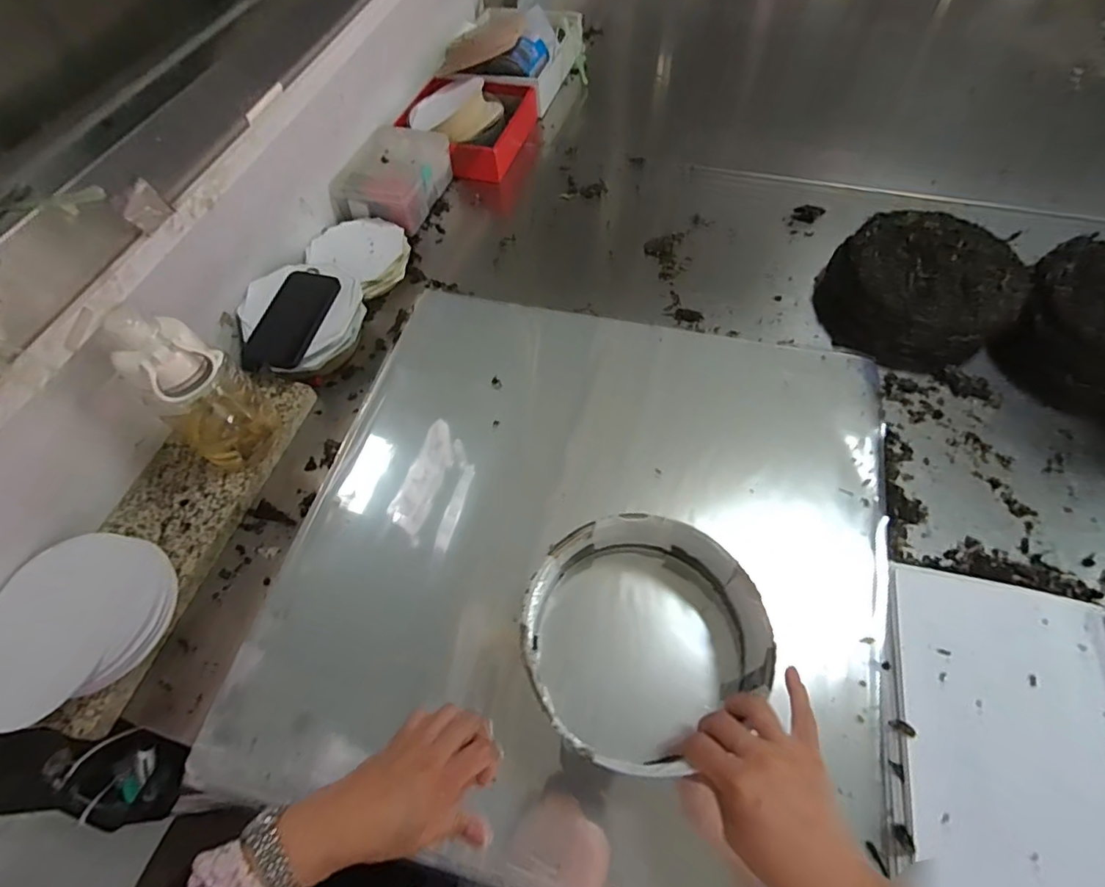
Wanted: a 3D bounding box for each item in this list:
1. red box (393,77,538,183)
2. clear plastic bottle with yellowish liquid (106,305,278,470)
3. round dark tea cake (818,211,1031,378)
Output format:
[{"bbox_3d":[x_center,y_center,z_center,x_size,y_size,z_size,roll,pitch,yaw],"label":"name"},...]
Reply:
[{"bbox_3d":[-0.157,-0.560,0.918,0.212,0.067,0.209,11,61,9],"label":"red box"},{"bbox_3d":[-0.358,-0.050,0.532,0.070,0.171,0.087,33,66,19],"label":"clear plastic bottle with yellowish liquid"},{"bbox_3d":[0.478,-0.200,0.680,0.226,0.081,0.210,37,68,21],"label":"round dark tea cake"}]

